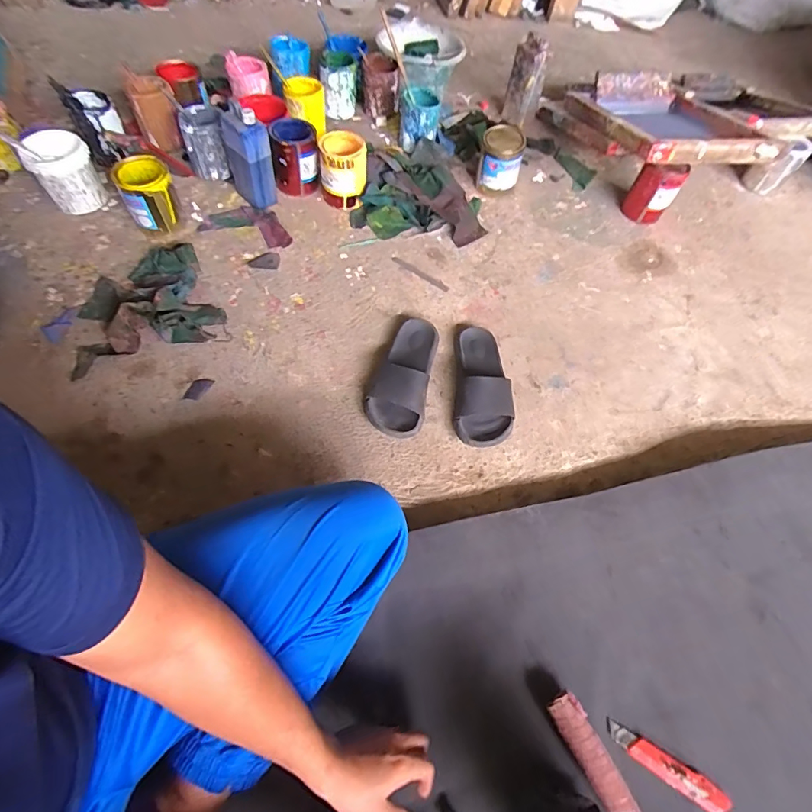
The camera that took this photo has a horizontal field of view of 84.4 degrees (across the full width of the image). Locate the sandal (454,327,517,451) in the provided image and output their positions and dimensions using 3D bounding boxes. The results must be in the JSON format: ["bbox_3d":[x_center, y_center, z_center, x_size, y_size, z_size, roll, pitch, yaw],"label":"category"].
[{"bbox_3d":[0.158,-0.053,0.904,0.116,0.071,0.275,5,62,0],"label":"sandal"}]

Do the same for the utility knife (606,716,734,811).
[{"bbox_3d":[0.350,0.484,0.605,0.163,0.012,0.035,32,63,12],"label":"utility knife"}]

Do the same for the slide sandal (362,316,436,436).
[{"bbox_3d":[-0.006,-0.075,0.894,0.118,0.063,0.282,10,60,2],"label":"slide sandal"}]

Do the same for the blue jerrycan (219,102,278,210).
[{"bbox_3d":[-0.369,-0.586,1.056,0.076,0.208,0.115,-34,69,-21],"label":"blue jerrycan"}]

